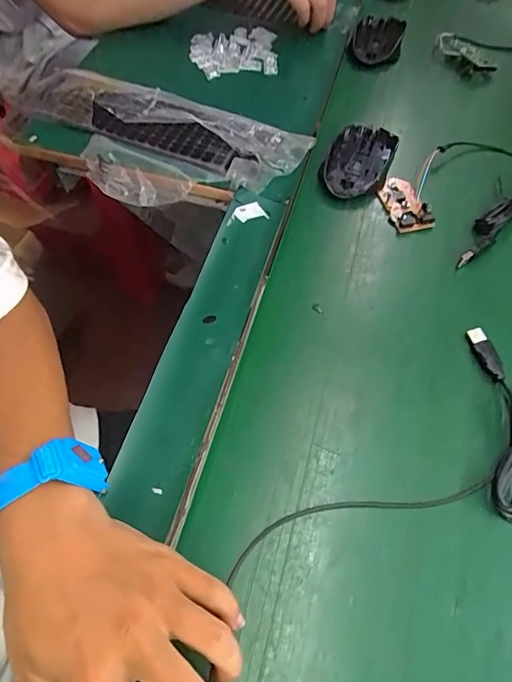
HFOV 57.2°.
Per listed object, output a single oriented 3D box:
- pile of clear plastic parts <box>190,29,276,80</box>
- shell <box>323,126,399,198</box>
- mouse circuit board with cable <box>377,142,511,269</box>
[{"bbox_3d":[-0.024,-0.360,0.578,0.110,0.017,0.096,-12,60,-8],"label":"pile of clear plastic parts"},{"bbox_3d":[0.105,-0.188,0.480,0.057,0.014,0.105,24,62,13],"label":"shell"},{"bbox_3d":[0.211,-0.153,0.459,0.178,0.018,0.112,-36,66,-20],"label":"mouse circuit board with cable"}]

